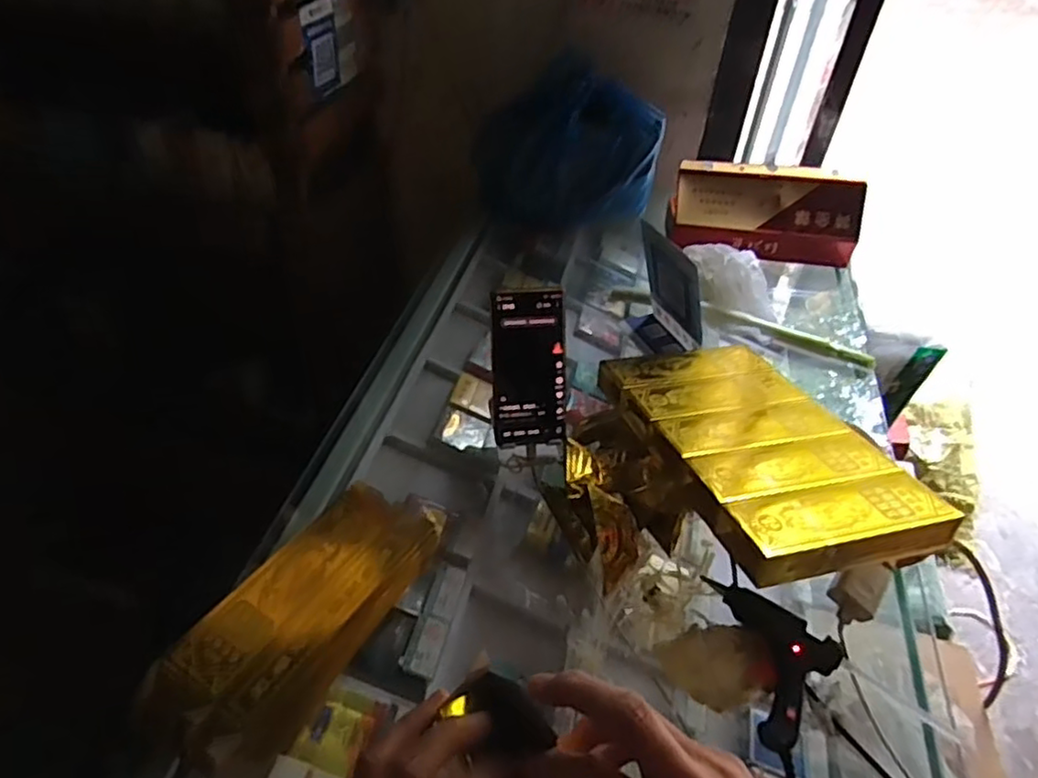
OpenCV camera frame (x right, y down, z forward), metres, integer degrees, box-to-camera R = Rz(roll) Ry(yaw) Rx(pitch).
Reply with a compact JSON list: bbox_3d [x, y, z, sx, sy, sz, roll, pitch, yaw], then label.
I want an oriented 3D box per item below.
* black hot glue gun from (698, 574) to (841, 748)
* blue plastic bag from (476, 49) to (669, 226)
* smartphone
[{"bbox_3d":[0.227,0.222,0.564,0.087,0.025,0.144,-2,44,-6],"label":"black hot glue gun"},{"bbox_3d":[0.072,-0.379,1.026,0.245,0.203,0.156,-17,48,-20],"label":"blue plastic bag"},{"bbox_3d":[0.011,-0.020,0.679,0.076,0.159,0.011,-3,13,-7],"label":"smartphone"}]

